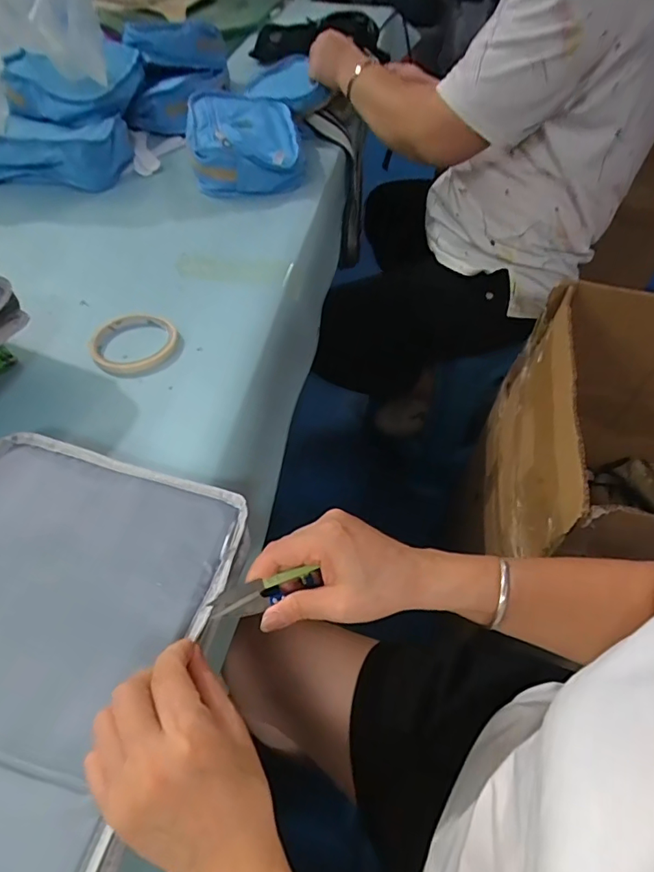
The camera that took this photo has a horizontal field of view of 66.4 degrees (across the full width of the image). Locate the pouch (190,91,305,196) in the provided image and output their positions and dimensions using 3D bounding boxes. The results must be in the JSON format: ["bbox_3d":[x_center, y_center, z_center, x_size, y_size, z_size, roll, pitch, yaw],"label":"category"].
[{"bbox_3d":[-0.123,-0.442,0.751,0.158,0.077,0.191,-8,51,-10],"label":"pouch"}]

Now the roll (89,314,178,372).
[{"bbox_3d":[-0.209,-0.102,0.540,0.082,0.010,0.086,2,50,-2],"label":"roll"}]

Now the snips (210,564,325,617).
[{"bbox_3d":[-0.043,0.112,0.364,0.083,0.008,0.021,-14,53,-29],"label":"snips"}]

